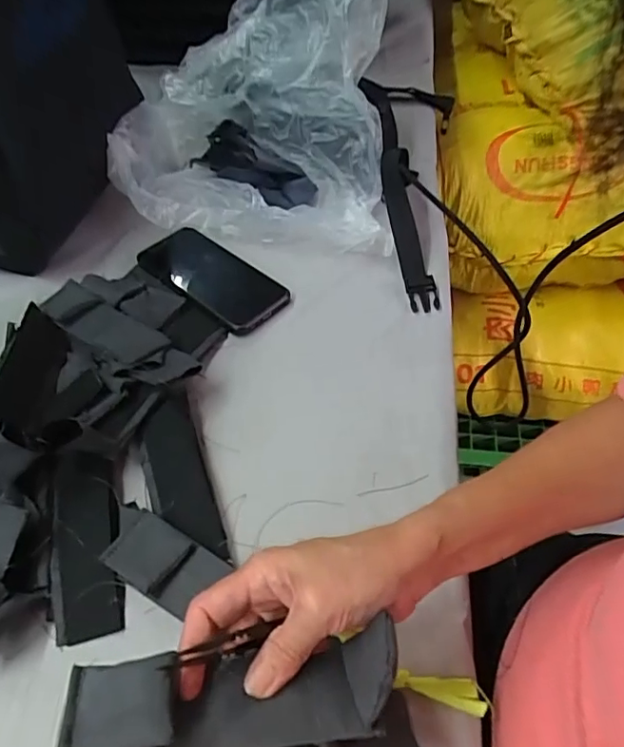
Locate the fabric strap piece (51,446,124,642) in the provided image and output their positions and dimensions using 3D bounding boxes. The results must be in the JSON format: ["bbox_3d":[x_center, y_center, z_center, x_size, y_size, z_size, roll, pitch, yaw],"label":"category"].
[{"bbox_3d":[-0.166,0.120,0.403,0.048,0.013,0.136,-9,62,-6],"label":"fabric strap piece"}]

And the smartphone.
[{"bbox_3d":[-0.103,-0.102,0.572,0.162,0.010,0.077,36,58,23],"label":"smartphone"}]

